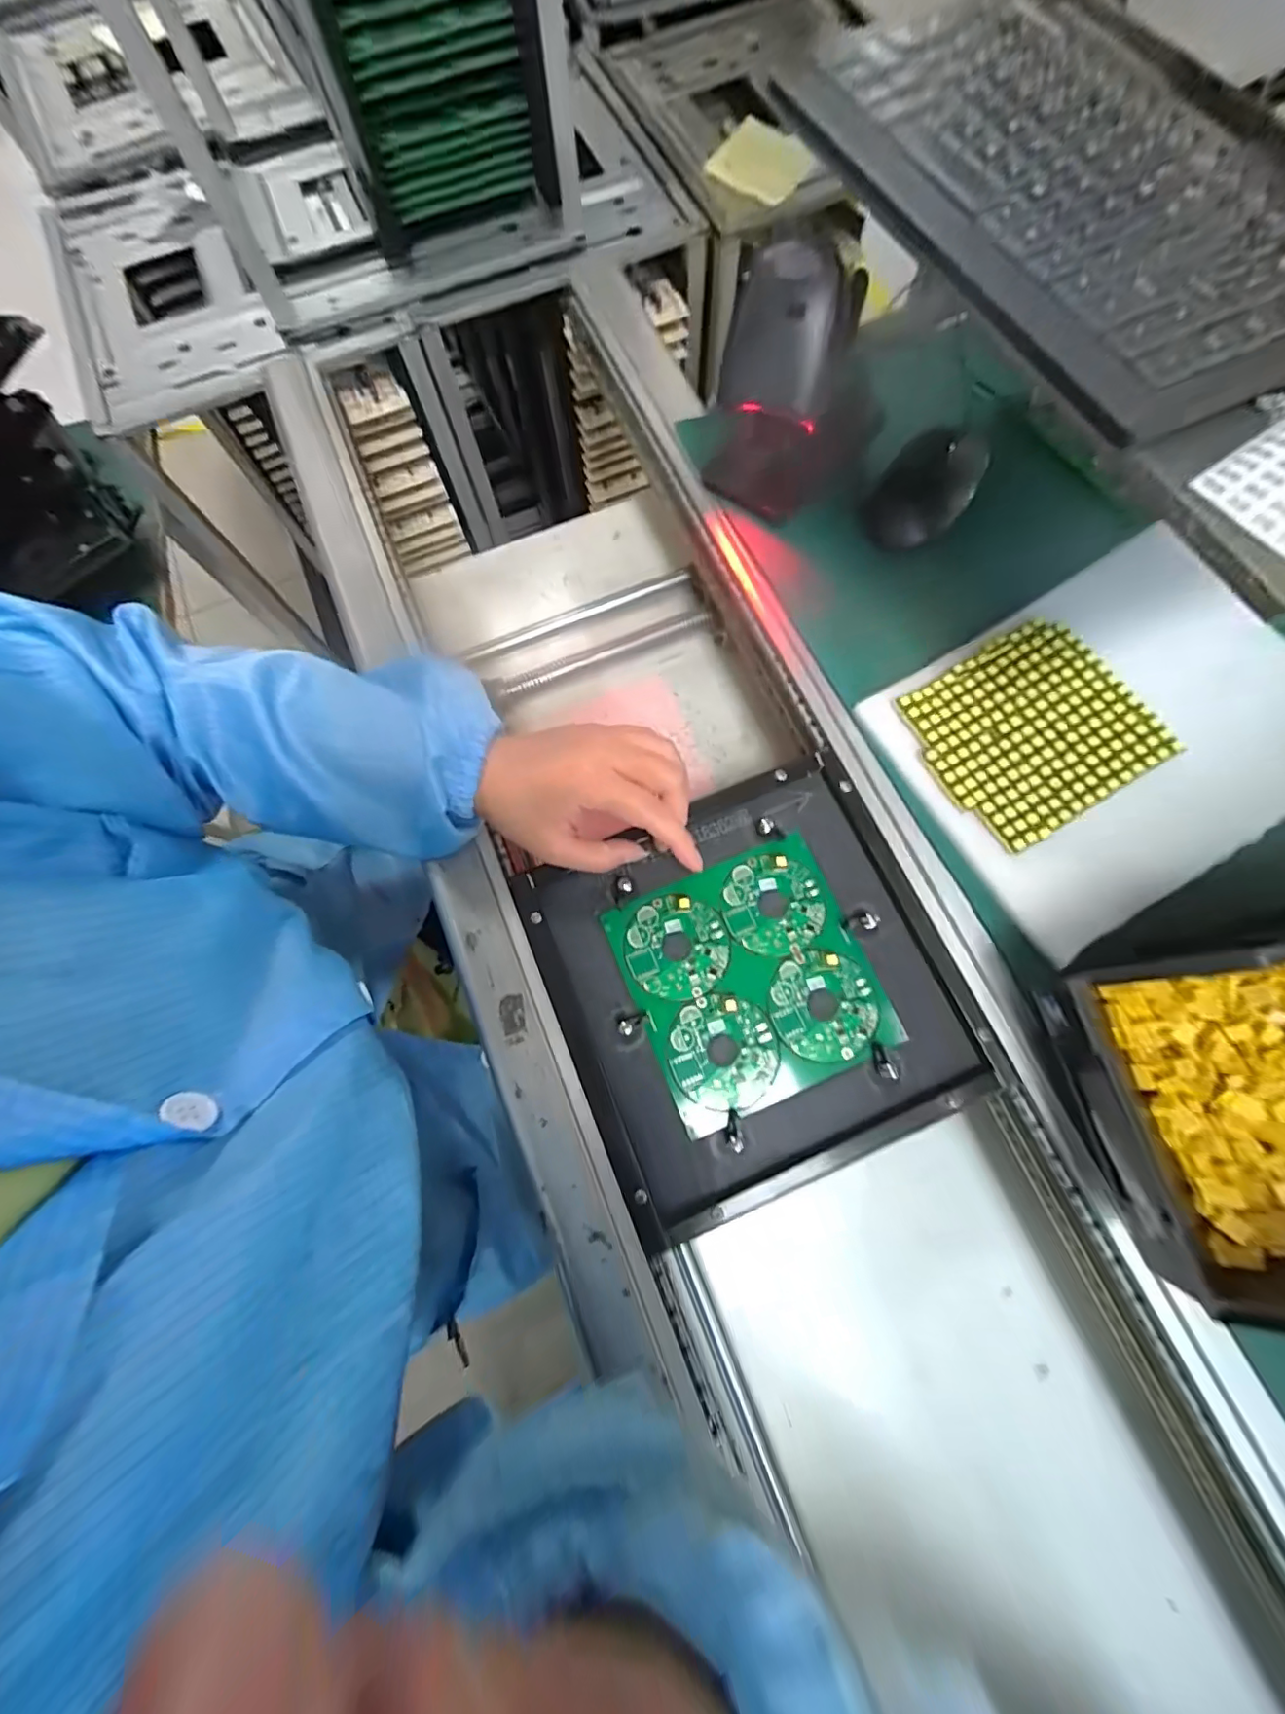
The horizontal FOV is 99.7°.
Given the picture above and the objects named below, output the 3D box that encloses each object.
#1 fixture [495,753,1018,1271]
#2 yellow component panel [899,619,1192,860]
[{"bbox_3d":[0.064,0.076,0.339,0.229,0.018,0.228,-22,74,-5],"label":"fixture"},{"bbox_3d":[0.251,-0.083,0.352,0.132,0.012,0.121,-32,77,-6],"label":"yellow component panel"}]

